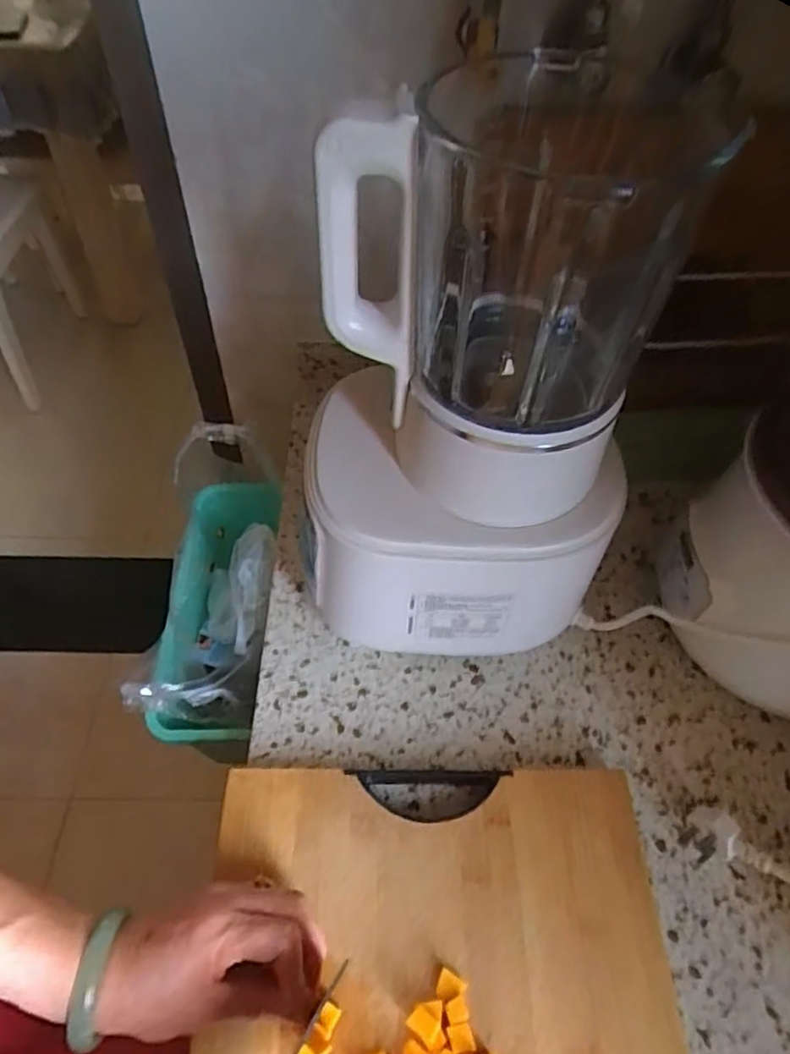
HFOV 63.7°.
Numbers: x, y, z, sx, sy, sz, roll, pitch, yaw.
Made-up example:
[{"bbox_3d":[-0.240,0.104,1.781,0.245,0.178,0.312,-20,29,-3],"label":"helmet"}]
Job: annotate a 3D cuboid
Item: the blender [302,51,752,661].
[{"bbox_3d":[0.048,-0.069,0.426,0.209,0.338,0.169,2,53,-1],"label":"blender"}]

